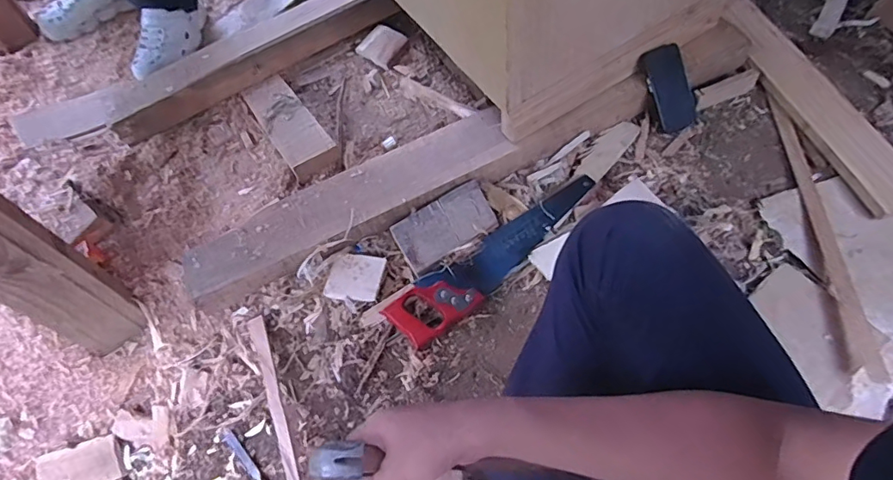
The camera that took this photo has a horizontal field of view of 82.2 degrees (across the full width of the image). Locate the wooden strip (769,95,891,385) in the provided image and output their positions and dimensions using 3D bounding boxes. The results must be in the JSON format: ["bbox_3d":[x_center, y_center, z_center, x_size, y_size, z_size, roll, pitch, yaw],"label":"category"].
[{"bbox_3d":[0.587,-0.035,0.803,0.029,0.011,0.503,0,62,3],"label":"wooden strip"}]

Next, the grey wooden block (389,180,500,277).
[{"bbox_3d":[-0.002,-0.021,0.854,0.162,0.033,0.096,-28,64,-11],"label":"grey wooden block"}]

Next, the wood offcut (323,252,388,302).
[{"bbox_3d":[-0.150,0.062,0.846,0.086,0.012,0.079,10,63,8],"label":"wood offcut"}]

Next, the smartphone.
[{"bbox_3d":[0.404,-0.274,0.918,0.075,0.007,0.147,-25,98,-7],"label":"smartphone"}]

